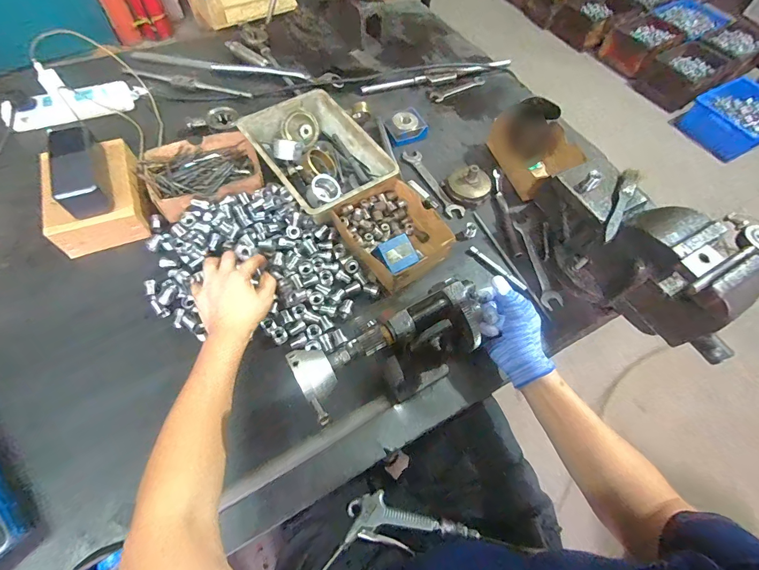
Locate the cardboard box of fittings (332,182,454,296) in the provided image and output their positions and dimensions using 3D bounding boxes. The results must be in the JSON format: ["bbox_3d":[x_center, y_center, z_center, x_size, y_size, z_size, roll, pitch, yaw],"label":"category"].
[{"bbox_3d":[0.020,-0.085,0.584,0.146,0.047,0.173,-33,67,-20],"label":"cardboard box of fittings"}]

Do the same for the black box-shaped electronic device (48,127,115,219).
[{"bbox_3d":[-0.428,-0.163,0.526,0.060,0.051,0.136,-23,65,-16],"label":"black box-shaped electronic device"}]

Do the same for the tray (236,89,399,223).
[{"bbox_3d":[-0.108,-0.220,0.631,0.168,0.057,0.245,-33,67,-20],"label":"tray"}]

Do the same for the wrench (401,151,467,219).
[{"bbox_3d":[0.096,-0.189,0.675,0.038,0.011,0.178,-21,64,-15],"label":"wrench"}]

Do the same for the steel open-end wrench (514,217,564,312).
[{"bbox_3d":[0.260,-0.039,0.607,0.034,0.009,0.177,-3,61,-5],"label":"steel open-end wrench"}]

